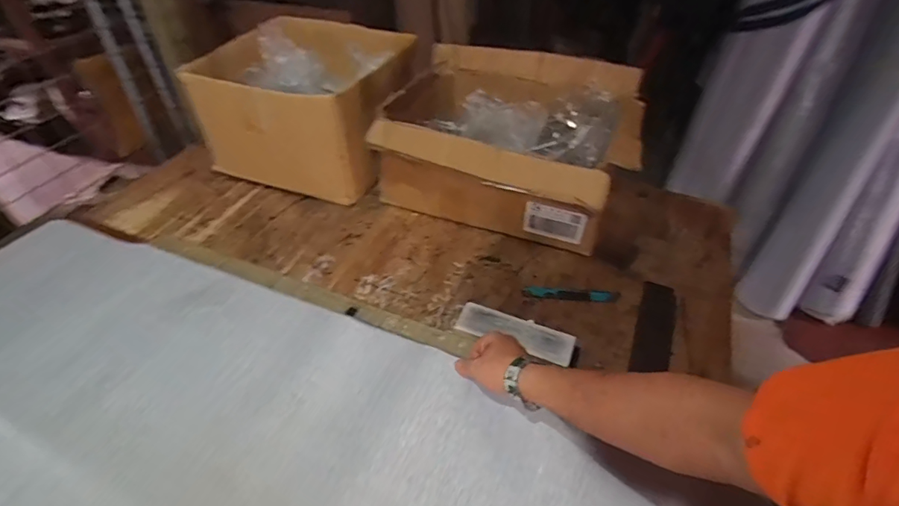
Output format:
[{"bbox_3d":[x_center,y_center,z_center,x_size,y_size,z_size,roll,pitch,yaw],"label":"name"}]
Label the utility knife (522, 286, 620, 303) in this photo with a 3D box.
[{"bbox_3d":[0.207,0.068,0.829,0.157,0.012,0.025,8,43,10],"label":"utility knife"}]

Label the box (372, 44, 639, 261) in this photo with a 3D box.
[{"bbox_3d":[0.113,-0.217,0.971,0.465,0.237,0.368,14,44,16],"label":"box"}]

